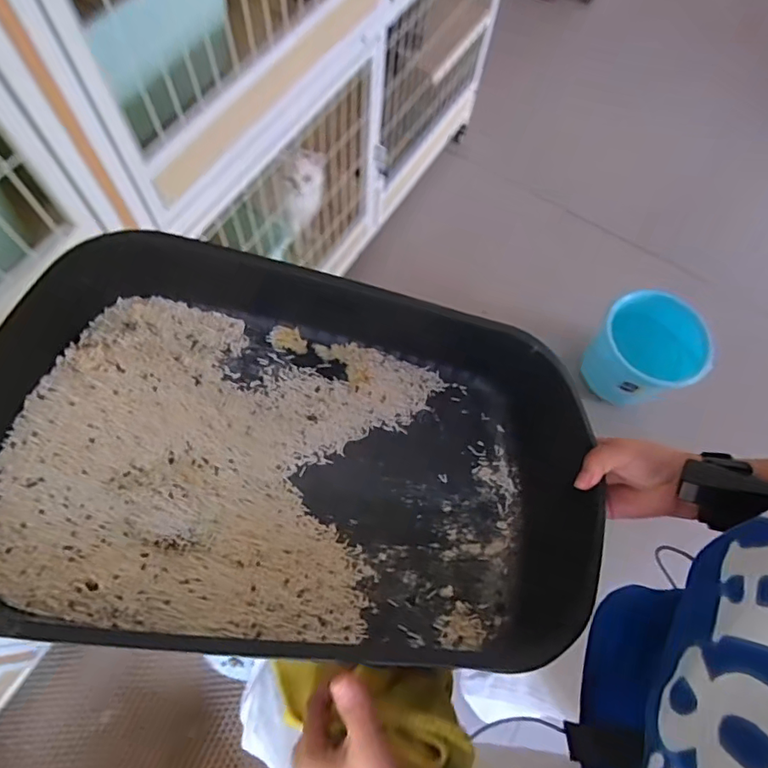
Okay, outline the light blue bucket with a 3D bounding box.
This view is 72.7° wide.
[{"bbox_3d":[0.655,-0.079,1.335,0.254,0.210,0.231,0,69,-1],"label":"light blue bucket"}]

